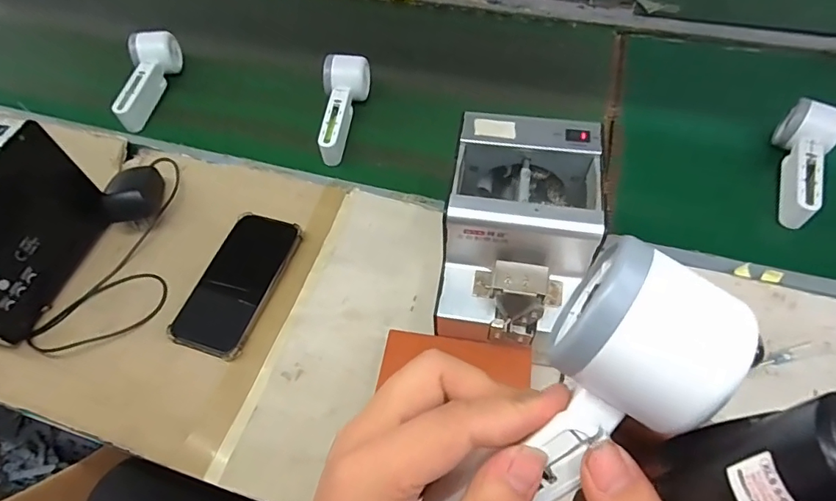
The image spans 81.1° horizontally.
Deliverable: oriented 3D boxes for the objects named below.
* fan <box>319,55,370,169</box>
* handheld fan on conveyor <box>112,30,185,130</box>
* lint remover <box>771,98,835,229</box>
[{"bbox_3d":[-0.099,-0.187,0.634,0.057,0.048,0.160,2,57,5],"label":"fan"},{"bbox_3d":[-0.394,-0.242,0.697,0.056,0.059,0.166,6,68,6],"label":"handheld fan on conveyor"},{"bbox_3d":[0.438,-0.105,0.561,0.059,0.057,0.157,27,63,21],"label":"lint remover"}]

